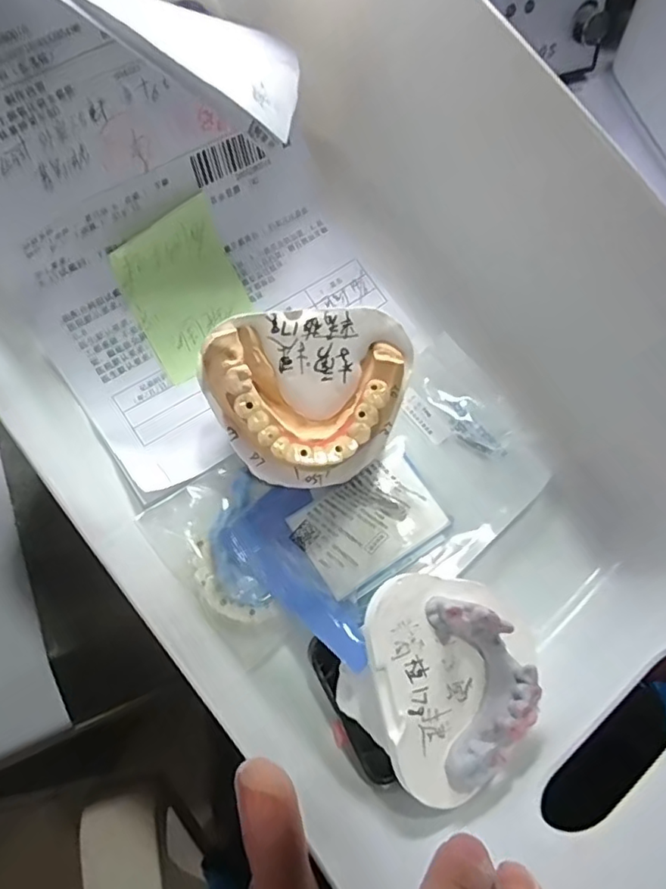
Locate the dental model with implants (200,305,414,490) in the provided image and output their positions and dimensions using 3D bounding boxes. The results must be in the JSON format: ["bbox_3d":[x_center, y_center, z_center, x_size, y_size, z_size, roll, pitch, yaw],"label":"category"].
[{"bbox_3d":[-0.009,-0.018,0.224,0.074,0.028,0.067,-14,96,-12],"label":"dental model with implants"}]

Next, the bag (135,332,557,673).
[{"bbox_3d":[0.012,0.024,0.256,0.160,0.027,0.097,-35,71,-17],"label":"bag"}]

